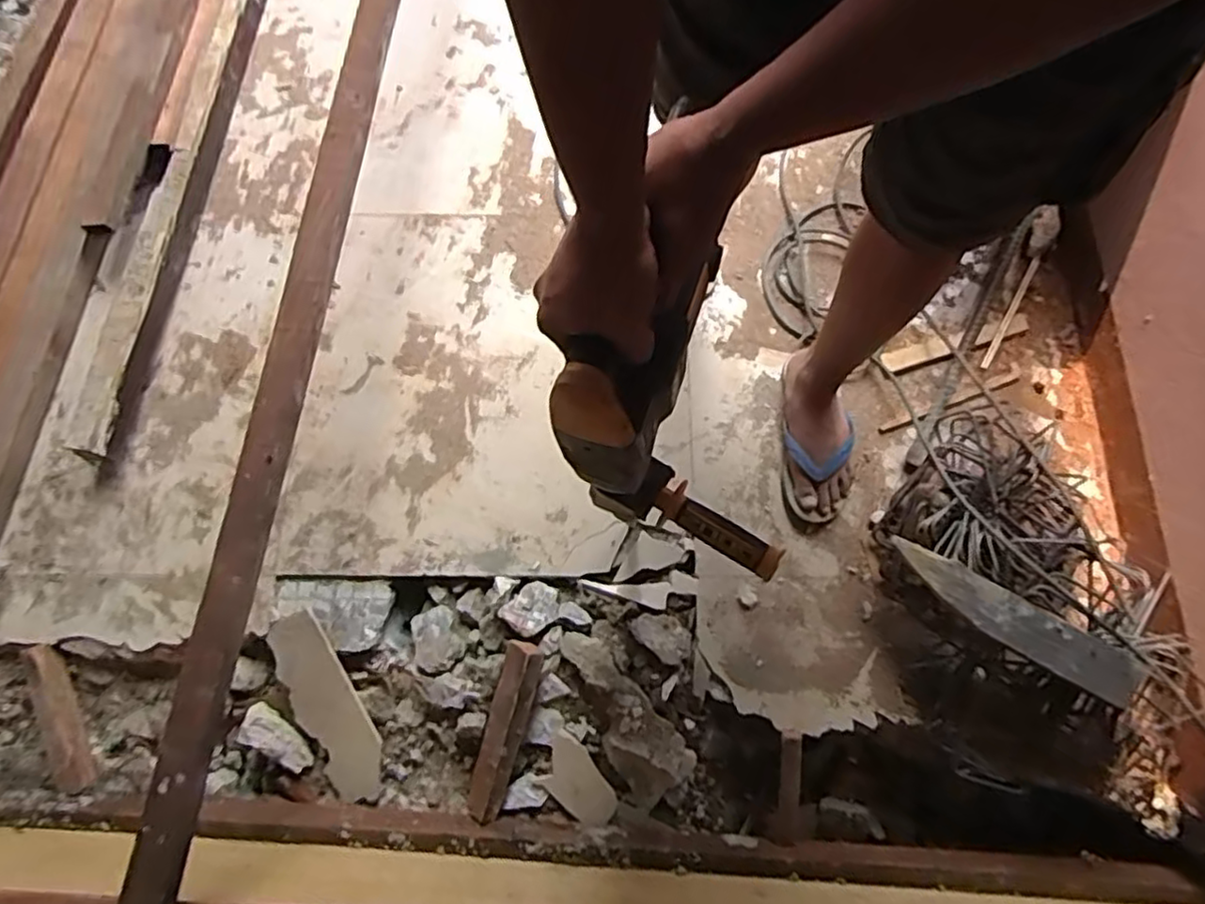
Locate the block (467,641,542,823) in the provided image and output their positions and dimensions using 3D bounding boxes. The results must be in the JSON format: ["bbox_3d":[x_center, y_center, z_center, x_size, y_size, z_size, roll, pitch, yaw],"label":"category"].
[{"bbox_3d":[-0.132,0.370,0.893,0.053,0.036,0.237,16,89,4],"label":"block"}]

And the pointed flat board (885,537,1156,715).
[{"bbox_3d":[0.491,0.196,0.819,0.284,0.020,0.067,34,75,27],"label":"pointed flat board"}]

